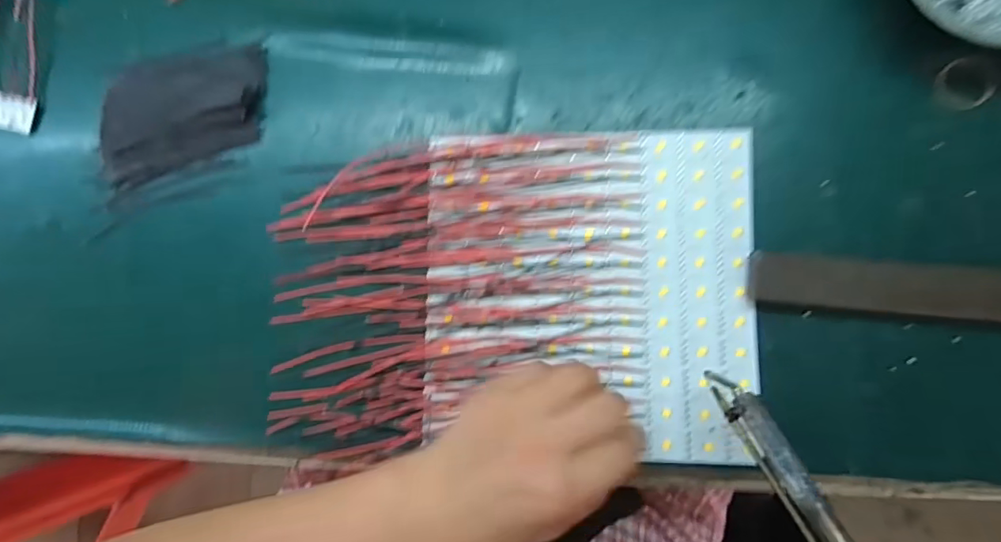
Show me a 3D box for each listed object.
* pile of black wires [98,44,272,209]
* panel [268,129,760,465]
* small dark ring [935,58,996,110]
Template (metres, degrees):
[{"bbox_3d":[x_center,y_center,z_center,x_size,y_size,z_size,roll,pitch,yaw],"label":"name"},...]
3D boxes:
[{"bbox_3d":[-0.239,-0.120,0.376,0.136,0.019,0.089,-14,86,5],"label":"pile of black wires"},{"bbox_3d":[0.002,0.015,0.343,0.322,0.013,0.208,-2,87,5],"label":"panel"},{"bbox_3d":[0.293,-0.118,0.322,0.029,0.010,0.032,-19,86,4],"label":"small dark ring"}]

